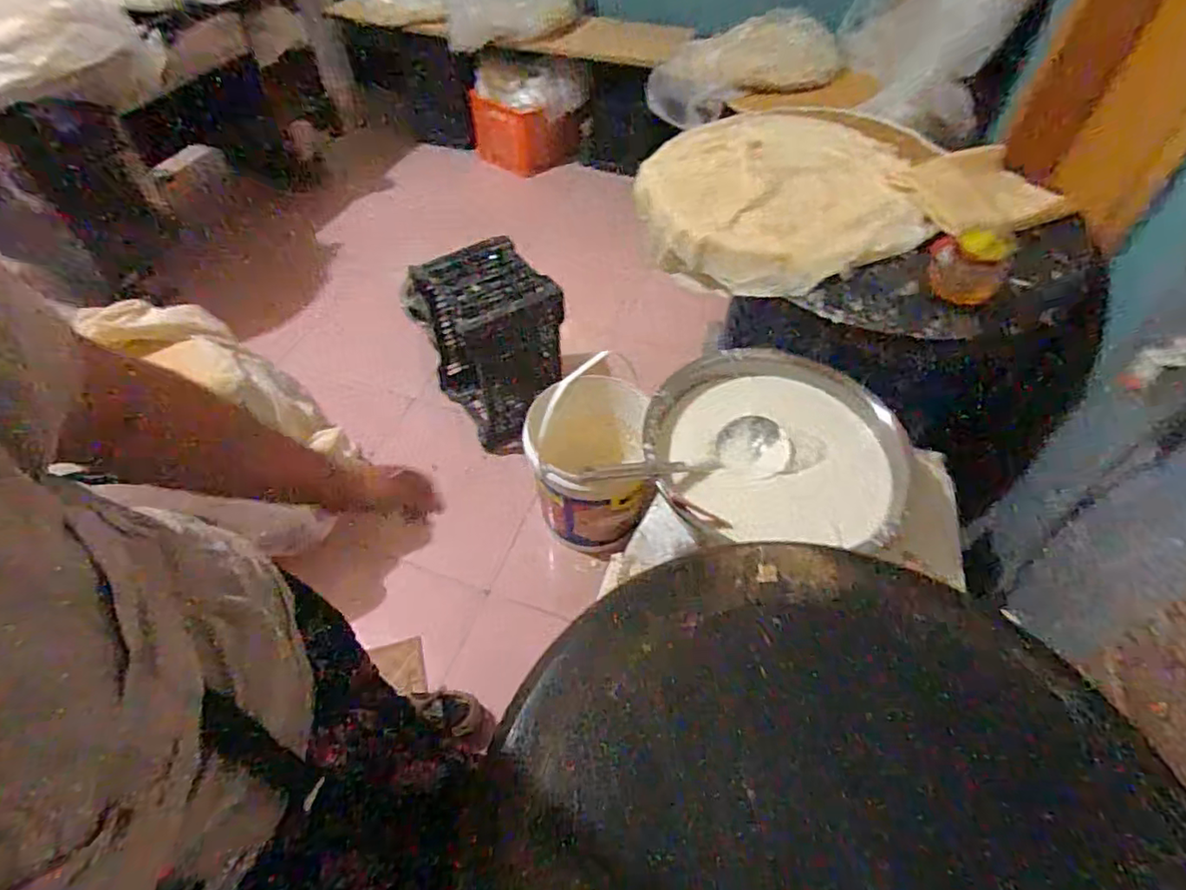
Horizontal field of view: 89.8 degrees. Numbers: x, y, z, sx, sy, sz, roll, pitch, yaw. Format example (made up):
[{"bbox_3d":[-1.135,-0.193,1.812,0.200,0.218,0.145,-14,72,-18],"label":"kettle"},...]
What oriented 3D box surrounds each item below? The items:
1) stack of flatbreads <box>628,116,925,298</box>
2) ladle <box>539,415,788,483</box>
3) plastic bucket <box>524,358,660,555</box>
[{"bbox_3d":[0.333,-0.441,1.135,0.458,0.141,0.495,-2,52,-2],"label":"stack of flatbreads"},{"bbox_3d":[0.113,0.012,0.908,0.366,0.048,0.106,-5,52,-5],"label":"ladle"},{"bbox_3d":[-0.012,0.054,1.436,0.271,0.370,0.268,0,52,0],"label":"plastic bucket"}]

